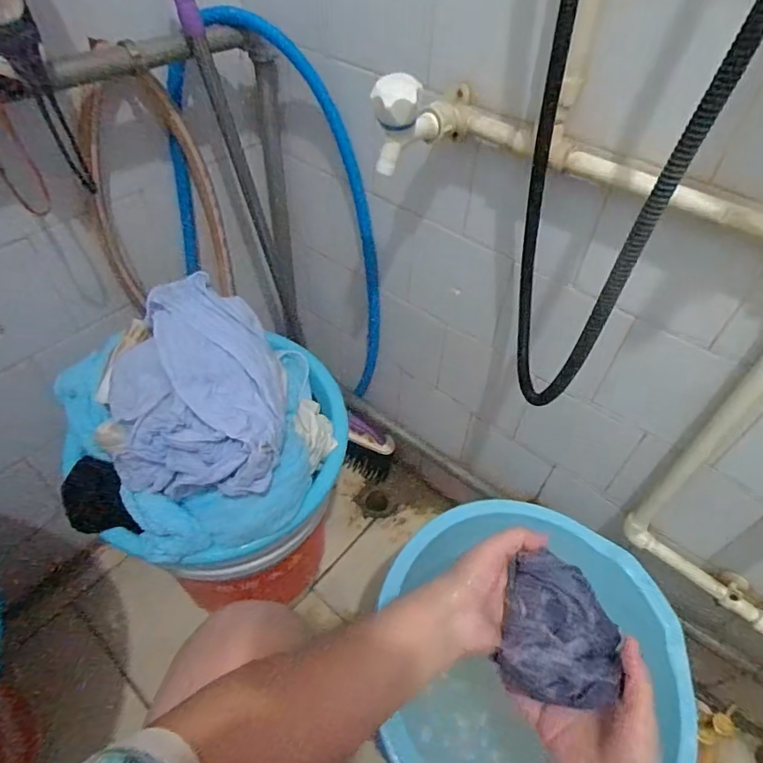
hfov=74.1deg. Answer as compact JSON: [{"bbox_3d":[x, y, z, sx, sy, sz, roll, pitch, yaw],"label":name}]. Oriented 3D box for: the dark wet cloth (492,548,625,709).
[{"bbox_3d":[0.143,0.194,0.395,0.088,0.031,0.101,18,50,13],"label":"dark wet cloth"}]

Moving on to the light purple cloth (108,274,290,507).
[{"bbox_3d":[-0.199,0.001,0.548,0.183,0.112,0.207,1,49,-2],"label":"light purple cloth"}]

